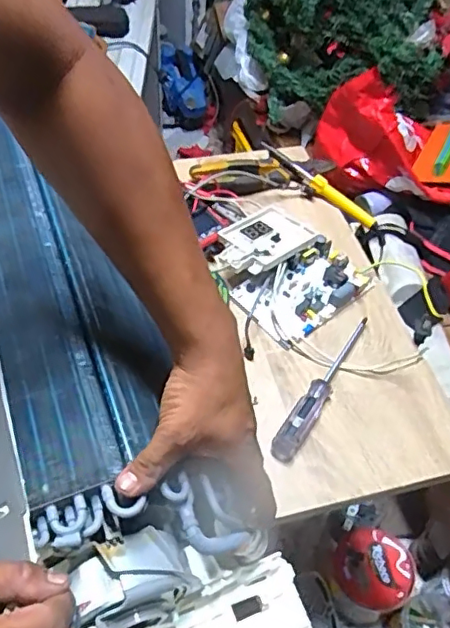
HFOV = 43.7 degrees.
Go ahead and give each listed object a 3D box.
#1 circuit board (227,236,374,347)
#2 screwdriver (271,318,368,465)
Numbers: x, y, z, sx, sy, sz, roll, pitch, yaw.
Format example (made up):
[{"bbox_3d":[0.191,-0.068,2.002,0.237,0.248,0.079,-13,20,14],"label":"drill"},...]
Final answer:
[{"bbox_3d":[0.108,-0.036,0.762,0.170,0.032,0.112,-30,60,-25],"label":"circuit board"},{"bbox_3d":[0.121,0.080,0.671,0.027,0.025,0.226,28,55,17],"label":"screwdriver"}]

